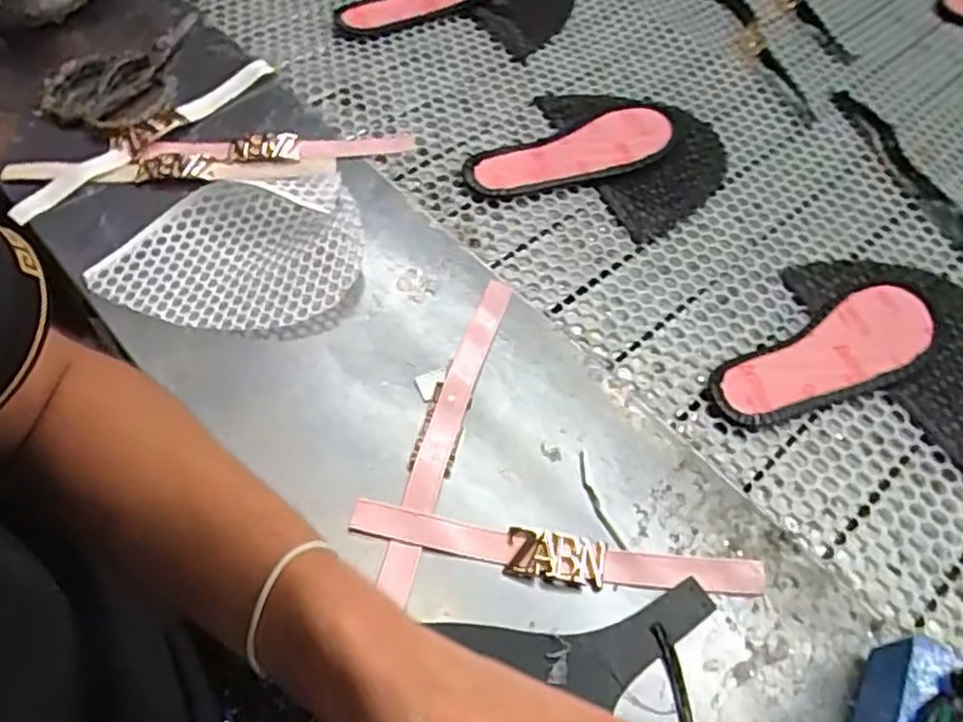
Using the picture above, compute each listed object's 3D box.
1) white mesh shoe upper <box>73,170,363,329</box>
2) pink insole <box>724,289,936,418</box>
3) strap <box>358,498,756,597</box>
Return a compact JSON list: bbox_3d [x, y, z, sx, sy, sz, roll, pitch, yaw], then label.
[{"bbox_3d":[-0.190,-0.079,0.521,0.198,0.033,0.129,-12,60,-11],"label":"white mesh shoe upper"},{"bbox_3d":[0.279,-0.002,0.544,0.205,0.014,0.064,-28,64,-19],"label":"pink insole"},{"bbox_3d":[0.045,0.121,0.422,0.252,0.008,0.030,9,66,1],"label":"strap"}]

